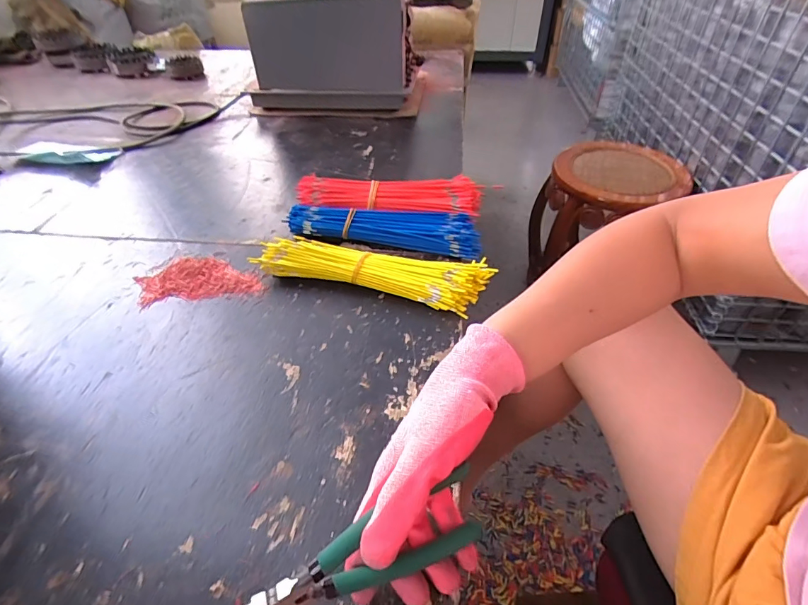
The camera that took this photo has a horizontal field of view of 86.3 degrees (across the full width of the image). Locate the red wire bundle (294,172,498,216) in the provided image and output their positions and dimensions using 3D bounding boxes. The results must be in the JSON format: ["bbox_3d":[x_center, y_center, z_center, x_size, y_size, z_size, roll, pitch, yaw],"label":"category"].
[{"bbox_3d":[-0.018,-0.146,0.612,0.264,0.038,0.077,1,44,2],"label":"red wire bundle"}]

